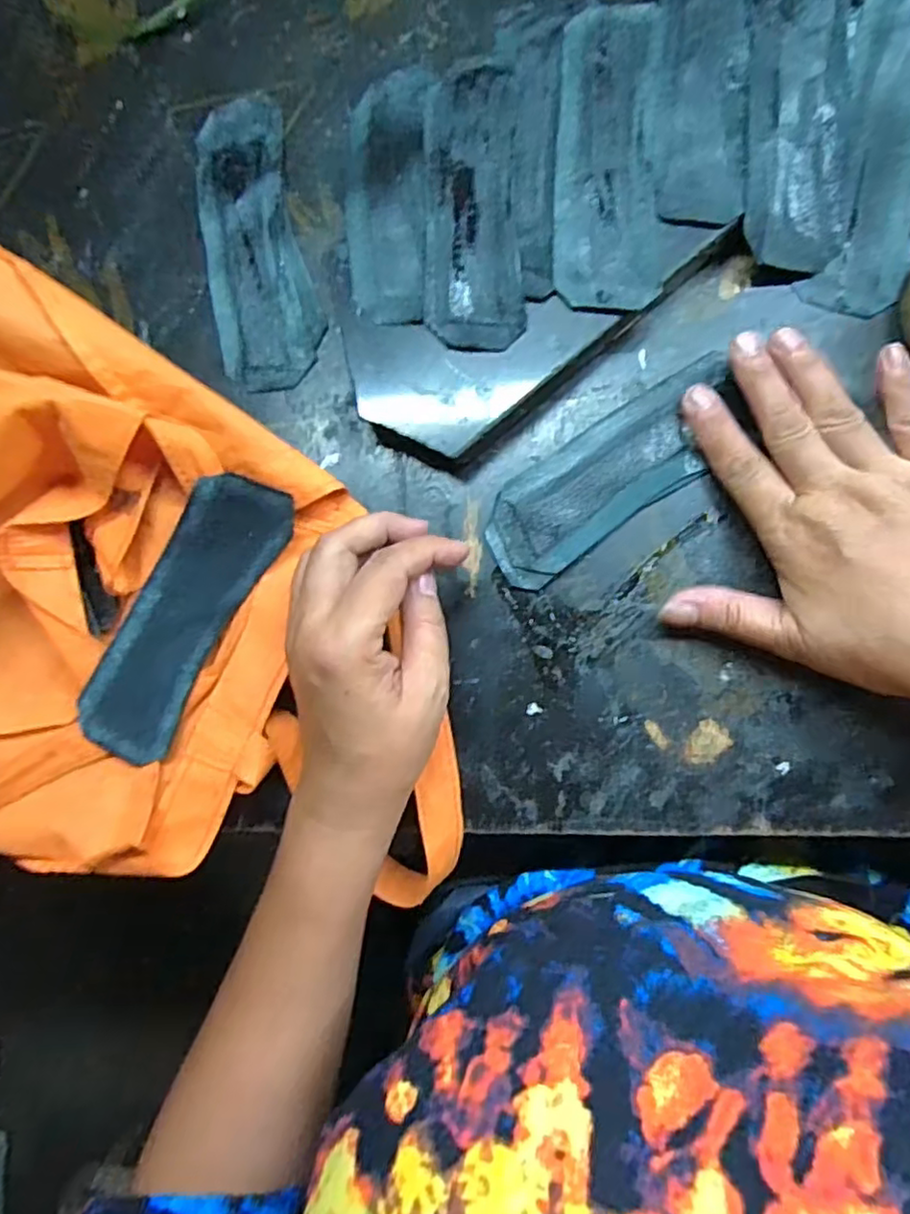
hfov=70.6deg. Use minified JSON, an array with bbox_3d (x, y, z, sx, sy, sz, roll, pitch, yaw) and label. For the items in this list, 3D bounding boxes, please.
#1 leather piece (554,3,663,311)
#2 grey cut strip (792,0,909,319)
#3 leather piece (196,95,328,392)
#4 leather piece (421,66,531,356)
[{"bbox_3d":[0.073,-0.217,0.308,0.049,0.004,0.148,0,86,8],"label":"leather piece"},{"bbox_3d":[0.203,-0.219,0.296,0.049,0.007,0.152,8,106,9],"label":"grey cut strip"},{"bbox_3d":[-0.114,-0.207,0.362,0.058,0.007,0.171,-12,84,7],"label":"leather piece"},{"bbox_3d":[0.007,-0.199,0.319,0.047,0.004,0.144,-3,86,8],"label":"leather piece"}]

